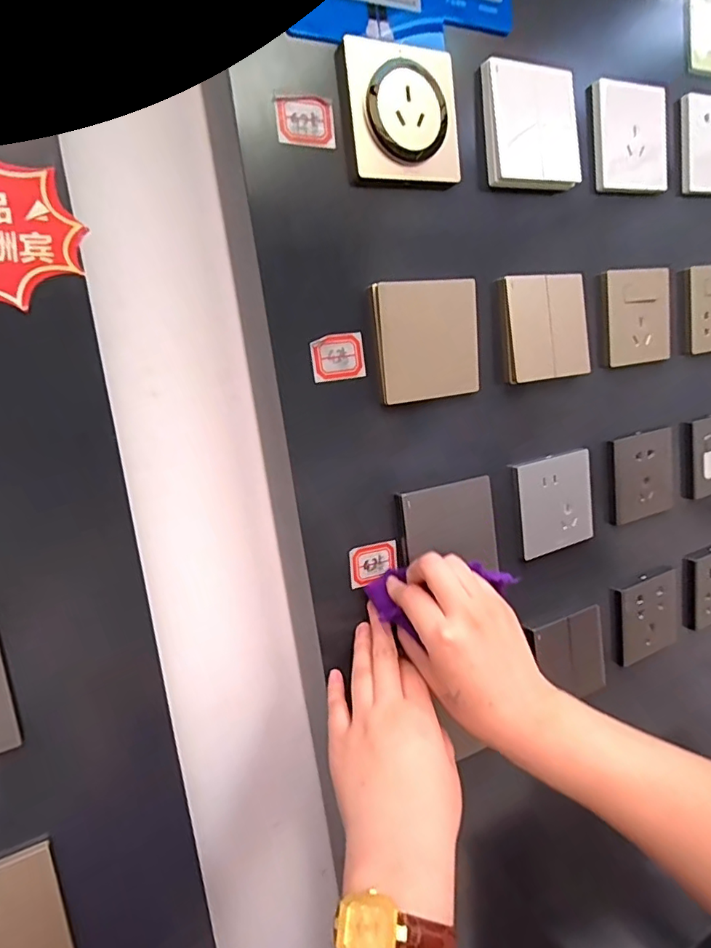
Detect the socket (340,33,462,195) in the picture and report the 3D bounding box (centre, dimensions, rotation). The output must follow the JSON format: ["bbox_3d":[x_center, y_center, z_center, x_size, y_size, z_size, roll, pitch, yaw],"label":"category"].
[{"bbox_3d":[0.035,-0.248,0.357,0.086,0.087,0.012,-11,11,-22],"label":"socket"}]

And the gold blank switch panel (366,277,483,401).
[{"bbox_3d":[0.055,-0.099,0.384,0.085,0.083,0.007,-10,16,-21],"label":"gold blank switch panel"}]

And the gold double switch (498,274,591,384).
[{"bbox_3d":[0.163,-0.124,0.436,0.091,0.083,0.009,-11,12,-22],"label":"gold double switch"}]

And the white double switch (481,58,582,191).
[{"bbox_3d":[0.140,-0.270,0.405,0.085,0.084,0.015,-11,11,-21],"label":"white double switch"}]

